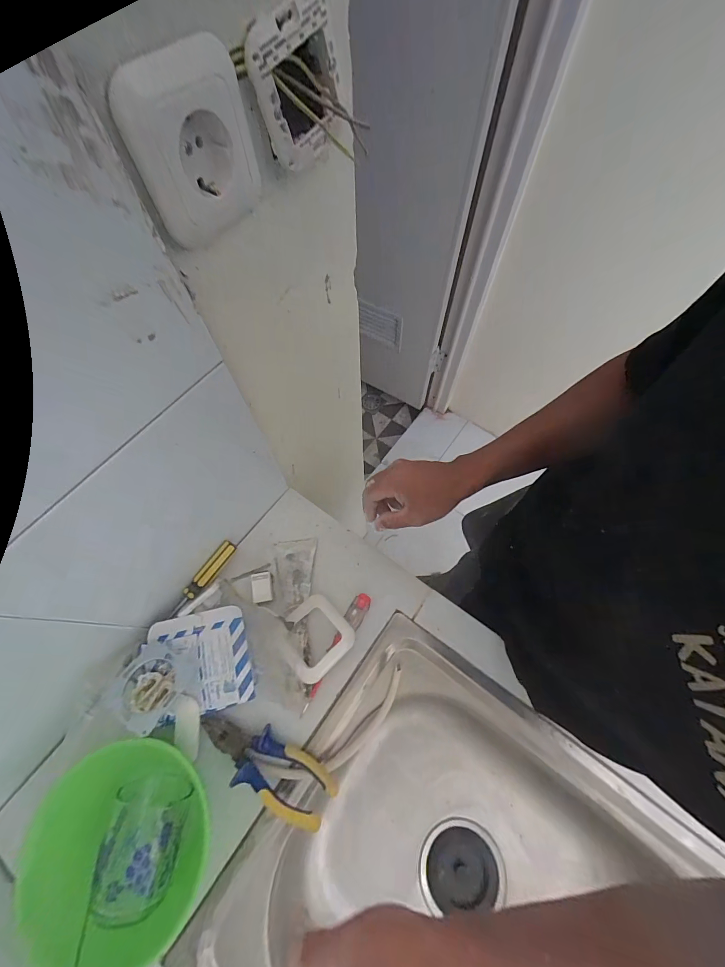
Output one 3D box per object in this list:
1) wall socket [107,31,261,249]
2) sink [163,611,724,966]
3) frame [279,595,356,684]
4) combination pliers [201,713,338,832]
[{"bbox_3d":[-0.098,-0.196,0.210,0.020,0.078,0.077,26,69,12],"label":"wall socket"},{"bbox_3d":[0.125,0.478,0.399,0.515,0.139,0.401,37,71,16],"label":"sink"},{"bbox_3d":[-0.058,0.186,0.436,0.081,0.006,0.080,-38,66,-24],"label":"frame"},{"bbox_3d":[-0.105,0.303,0.391,0.161,0.034,0.062,21,68,10],"label":"combination pliers"}]

